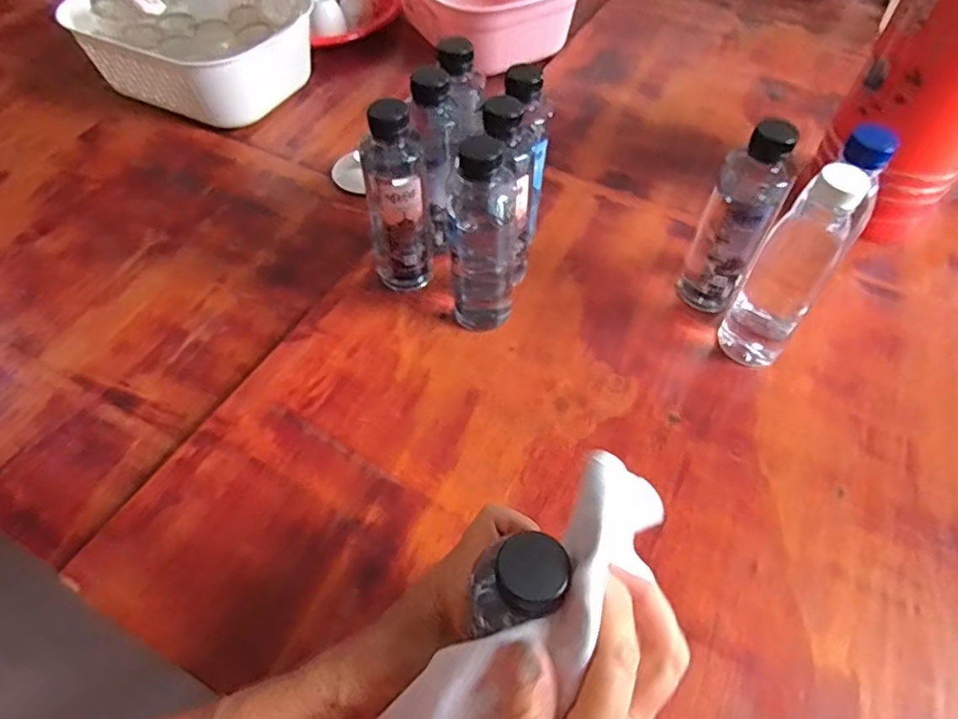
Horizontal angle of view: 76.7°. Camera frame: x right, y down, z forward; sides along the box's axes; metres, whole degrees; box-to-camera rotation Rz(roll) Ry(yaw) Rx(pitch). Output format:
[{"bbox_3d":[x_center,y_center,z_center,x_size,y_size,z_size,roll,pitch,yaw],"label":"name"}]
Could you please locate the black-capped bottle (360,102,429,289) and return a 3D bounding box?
[{"bbox_3d":[-0.072,-0.129,0.529,0.053,0.189,0.053,-10,55,-7],"label":"black-capped bottle"}]

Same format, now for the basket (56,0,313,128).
[{"bbox_3d":[-0.359,-0.417,0.792,0.282,0.106,0.213,23,58,16],"label":"basket"}]

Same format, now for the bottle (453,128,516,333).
[{"bbox_3d":[0.004,-0.098,0.503,0.051,0.161,0.051,1,54,2],"label":"bottle"}]

